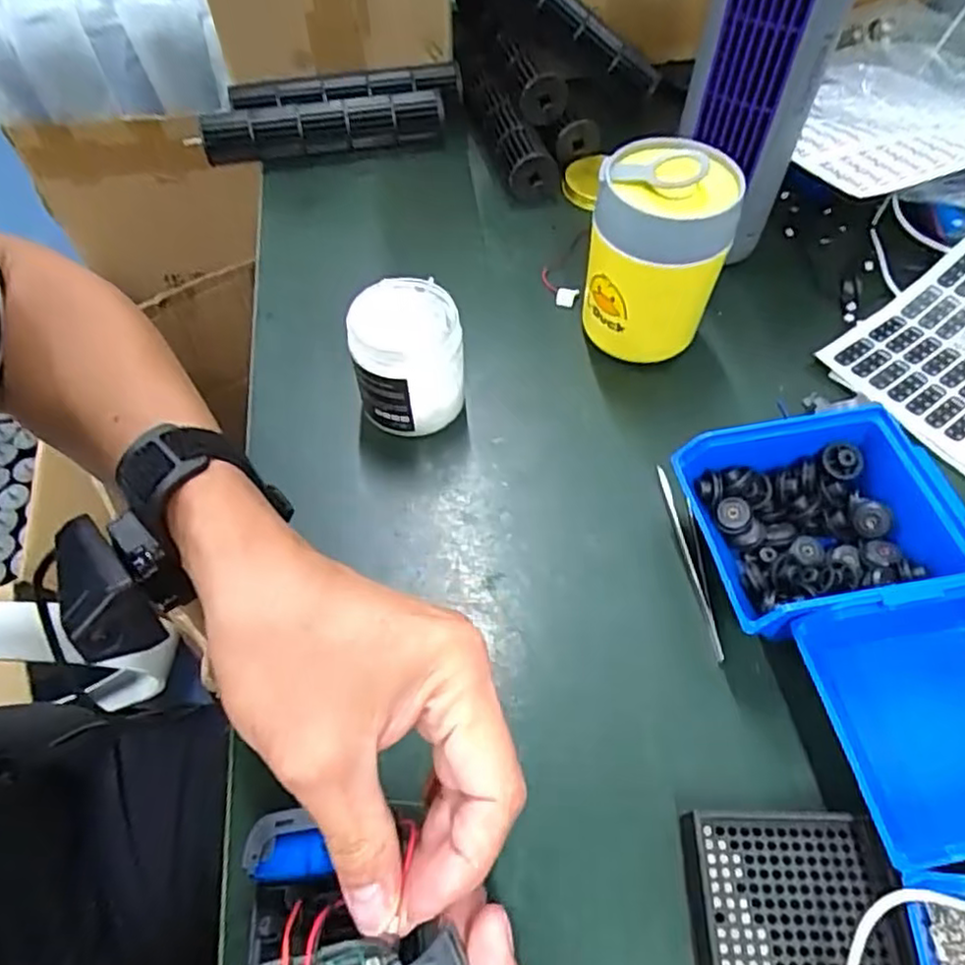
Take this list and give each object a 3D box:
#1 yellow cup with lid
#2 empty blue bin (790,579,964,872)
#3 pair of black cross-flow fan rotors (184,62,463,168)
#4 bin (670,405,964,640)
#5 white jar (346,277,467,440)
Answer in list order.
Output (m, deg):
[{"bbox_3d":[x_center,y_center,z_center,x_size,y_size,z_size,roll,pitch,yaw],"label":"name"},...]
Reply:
[{"bbox_3d":[0.121,-0.155,0.486,0.091,0.139,0.083,11,55,8],"label":"yellow cup with lid"},{"bbox_3d":[0.236,0.117,0.336,0.133,0.070,0.124,-7,54,-4],"label":"empty blue bin"},{"bbox_3d":[-0.141,-0.361,0.658,0.246,0.045,0.087,-7,57,-4],"label":"pair of black cross-flow fan rotors"},{"bbox_3d":[0.196,0.027,0.400,0.140,0.064,0.115,-9,55,-6],"label":"bin"},{"bbox_3d":[-0.050,-0.080,0.469,0.072,0.098,0.071,0,57,1],"label":"white jar"}]

